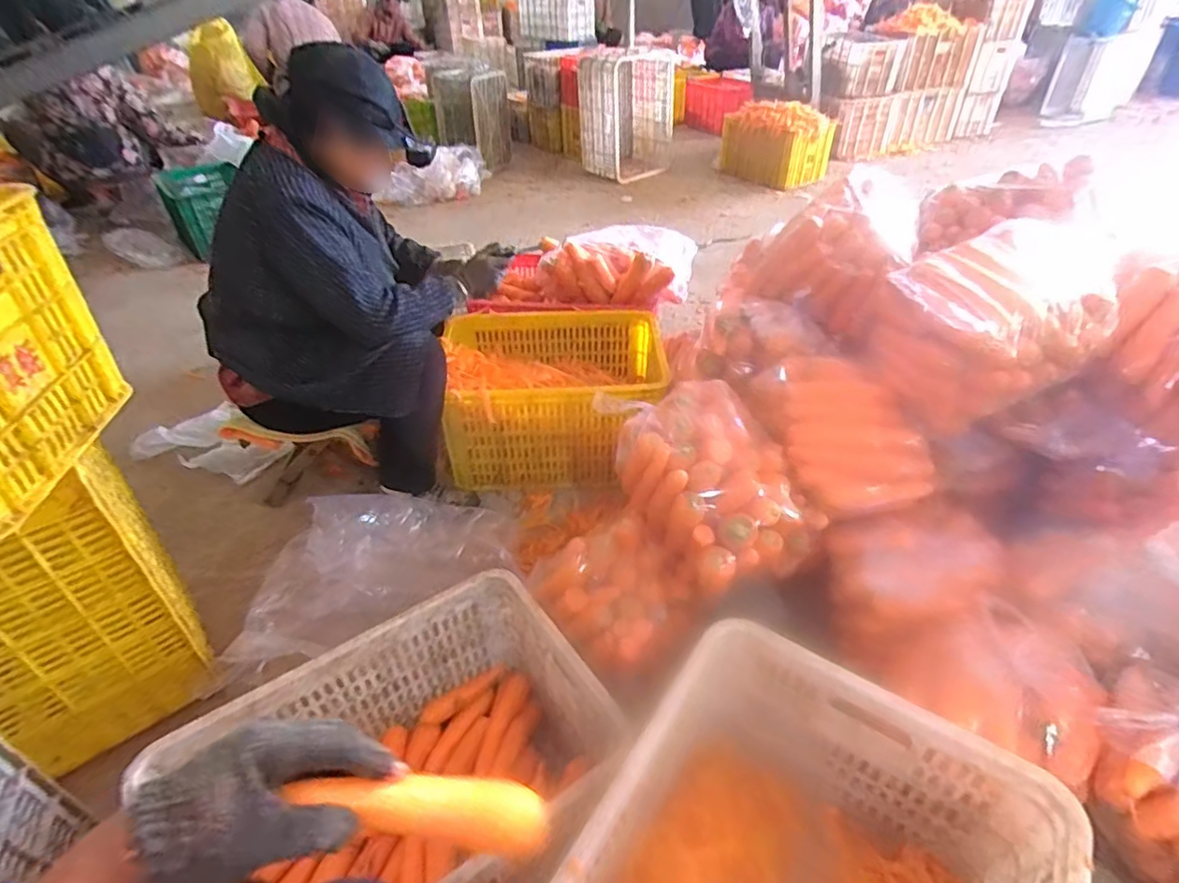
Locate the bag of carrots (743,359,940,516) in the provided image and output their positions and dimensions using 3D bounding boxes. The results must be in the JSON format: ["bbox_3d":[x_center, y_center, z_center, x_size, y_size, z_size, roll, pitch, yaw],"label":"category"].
[{"bbox_3d":[0.406,-0.027,1.009,0.194,0.119,0.309,-8,39,-7],"label":"bag of carrots"}]

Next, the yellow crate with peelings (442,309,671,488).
[{"bbox_3d":[-0.081,-0.115,1.526,0.513,0.276,0.362,-4,39,-2],"label":"yellow crate with peelings"}]

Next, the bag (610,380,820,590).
[{"bbox_3d":[0.199,0.054,0.991,0.221,0.184,0.298,-23,43,-24],"label":"bag"}]

